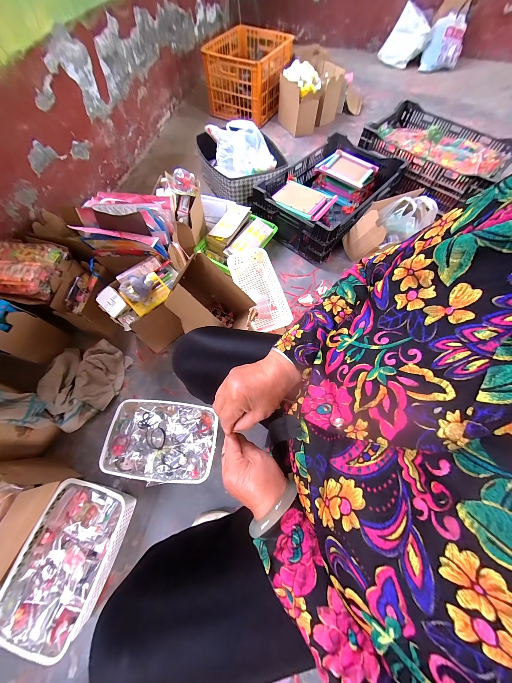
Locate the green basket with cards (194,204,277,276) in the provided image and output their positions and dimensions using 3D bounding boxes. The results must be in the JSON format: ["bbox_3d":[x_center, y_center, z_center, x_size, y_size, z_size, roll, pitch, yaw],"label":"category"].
[{"bbox_3d":[-0.076,-0.436,0.976,0.222,0.106,0.333,40,72,15],"label":"green basket with cards"}]

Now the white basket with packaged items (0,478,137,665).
[{"bbox_3d":[-0.446,0.513,0.565,0.201,0.096,0.295,14,67,5],"label":"white basket with packaged items"}]

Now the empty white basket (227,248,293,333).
[{"bbox_3d":[0.012,-0.165,0.740,0.136,0.052,0.281,-23,81,-10],"label":"empty white basket"}]

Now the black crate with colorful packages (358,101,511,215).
[{"bbox_3d":[0.841,-0.899,1.111,0.456,0.148,0.597,-42,73,-17],"label":"black crate with colorful packages"}]

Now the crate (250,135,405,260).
[{"bbox_3d":[0.330,-0.683,1.075,0.412,0.179,0.610,41,72,15],"label":"crate"}]

